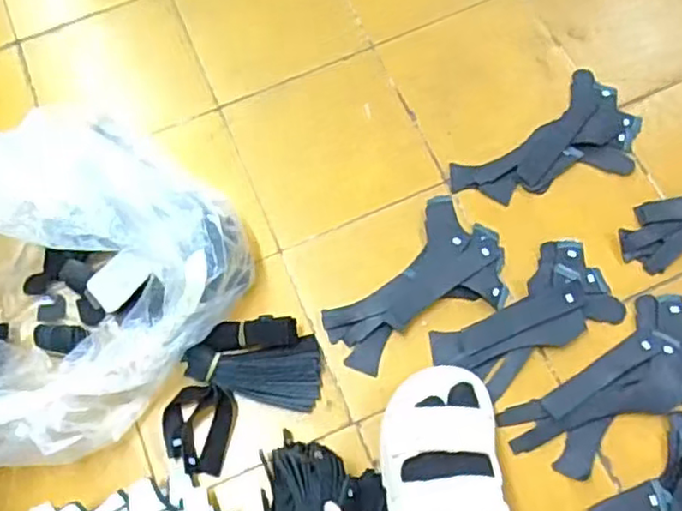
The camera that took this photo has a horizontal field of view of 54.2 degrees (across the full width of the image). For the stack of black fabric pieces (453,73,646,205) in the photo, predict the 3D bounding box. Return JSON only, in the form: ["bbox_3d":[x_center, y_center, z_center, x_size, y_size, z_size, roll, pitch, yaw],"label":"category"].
[{"bbox_3d":[0.238,-0.112,0.742,0.215,0.010,0.118,-35,71,-10],"label":"stack of black fabric pieces"}]

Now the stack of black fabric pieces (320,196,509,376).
[{"bbox_3d":[0.082,0.037,0.696,0.199,0.009,0.123,-40,72,-12],"label":"stack of black fabric pieces"}]

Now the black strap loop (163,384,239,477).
[{"bbox_3d":[-0.139,0.170,0.654,0.070,0.018,0.082,-1,69,2],"label":"black strap loop"}]

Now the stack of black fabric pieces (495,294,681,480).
[{"bbox_3d":[0.267,0.130,0.654,0.222,0.009,0.100,-30,71,-8],"label":"stack of black fabric pieces"}]

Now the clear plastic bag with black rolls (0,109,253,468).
[{"bbox_3d":[-0.285,0.018,0.601,0.274,0.216,0.360,41,76,16],"label":"clear plastic bag with black rolls"}]

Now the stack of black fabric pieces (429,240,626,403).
[{"bbox_3d":[0.187,0.063,0.680,0.190,0.014,0.097,-30,71,-9],"label":"stack of black fabric pieces"}]

